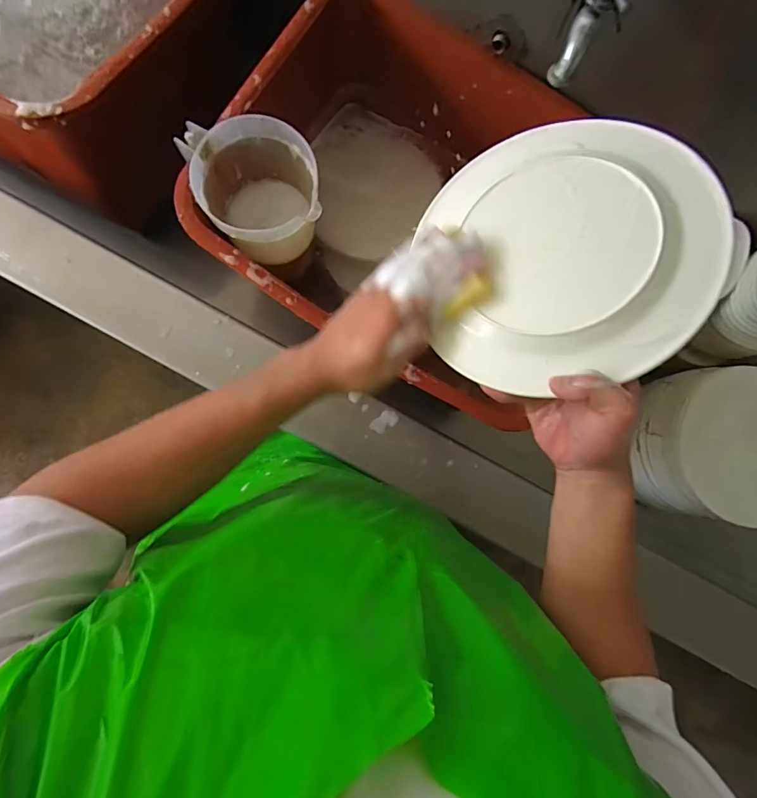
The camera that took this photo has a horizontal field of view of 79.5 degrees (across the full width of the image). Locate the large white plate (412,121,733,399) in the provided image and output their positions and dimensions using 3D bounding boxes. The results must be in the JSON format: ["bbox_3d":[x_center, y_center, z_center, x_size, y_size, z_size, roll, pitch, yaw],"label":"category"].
[{"bbox_3d":[0.146,-0.123,0.365,0.208,0.017,0.221,-4,79,22],"label":"large white plate"}]

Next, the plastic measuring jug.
[{"bbox_3d":[-0.153,-0.262,0.597,0.141,0.121,0.144,-20,86,-5],"label":"plastic measuring jug"}]

